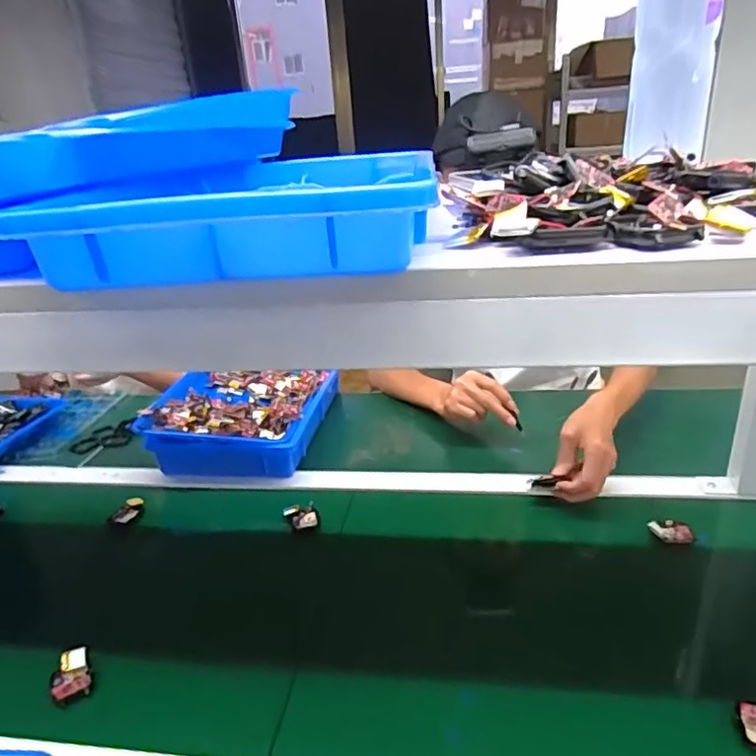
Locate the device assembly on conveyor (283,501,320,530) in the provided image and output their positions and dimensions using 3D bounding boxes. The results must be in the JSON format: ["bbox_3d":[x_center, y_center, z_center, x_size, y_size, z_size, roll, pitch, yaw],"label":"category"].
[{"bbox_3d":[-0.103,0.189,0.784,0.043,0.022,0.034,-11,25,-11],"label":"device assembly on conveyor"}]

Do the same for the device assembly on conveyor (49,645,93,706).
[{"bbox_3d":[-0.306,0.296,0.574,0.033,0.024,0.053,-14,26,-18],"label":"device assembly on conveyor"}]

